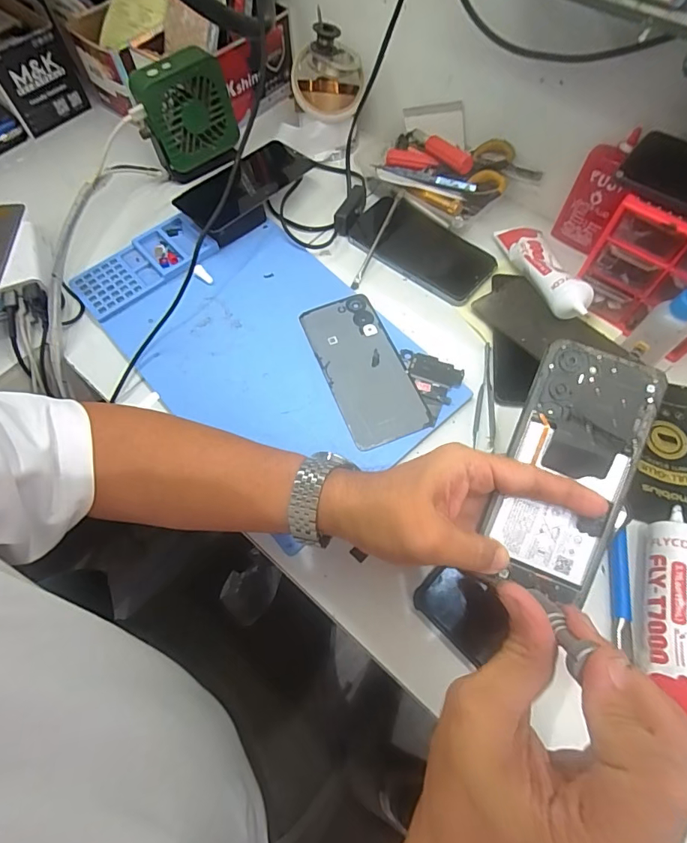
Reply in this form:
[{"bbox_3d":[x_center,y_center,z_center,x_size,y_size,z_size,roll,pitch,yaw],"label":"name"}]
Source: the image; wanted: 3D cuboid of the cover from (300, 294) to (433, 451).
[{"bbox_3d":[0.018,-0.053,0.425,0.072,0.005,0.158,-21,67,-8],"label":"cover"}]

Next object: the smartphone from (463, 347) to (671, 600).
[{"bbox_3d":[0.146,0.033,0.289,0.078,0.009,0.156,17,89,9],"label":"smartphone"}]

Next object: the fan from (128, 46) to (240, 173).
[{"bbox_3d":[-0.177,-0.353,0.514,0.101,0.099,0.047,-26,67,-10],"label":"fan"}]

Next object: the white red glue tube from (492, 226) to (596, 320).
[{"bbox_3d":[0.200,-0.157,0.451,0.041,0.030,0.142,-7,47,-2],"label":"white red glue tube"}]

